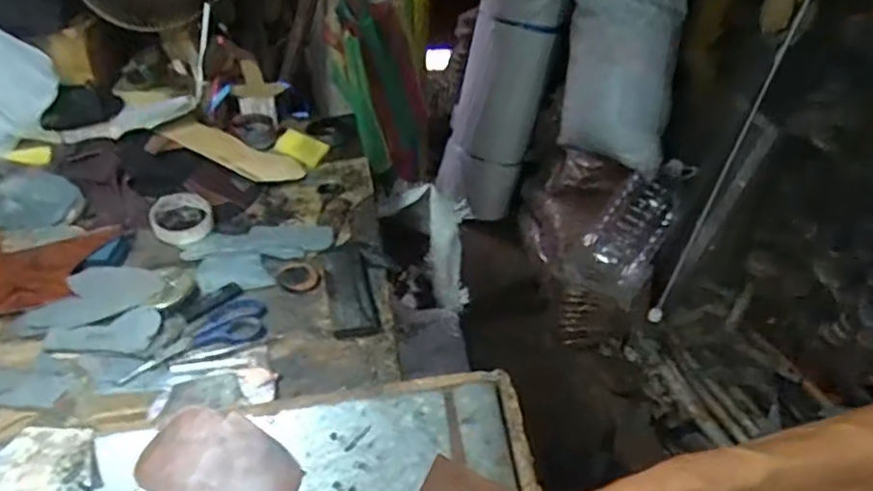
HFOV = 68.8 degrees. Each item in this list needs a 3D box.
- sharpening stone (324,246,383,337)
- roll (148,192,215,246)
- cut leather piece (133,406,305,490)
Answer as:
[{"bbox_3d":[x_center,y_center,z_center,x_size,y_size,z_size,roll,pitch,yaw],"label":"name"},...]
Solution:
[{"bbox_3d":[-0.113,0.050,0.824,0.053,0.013,0.184,-8,43,-11],"label":"sharpening stone"},{"bbox_3d":[-0.383,-0.042,0.960,0.089,0.033,0.094,0,37,0],"label":"roll"},{"bbox_3d":[-0.207,0.204,0.595,0.159,0.017,0.096,20,46,28],"label":"cut leather piece"}]

